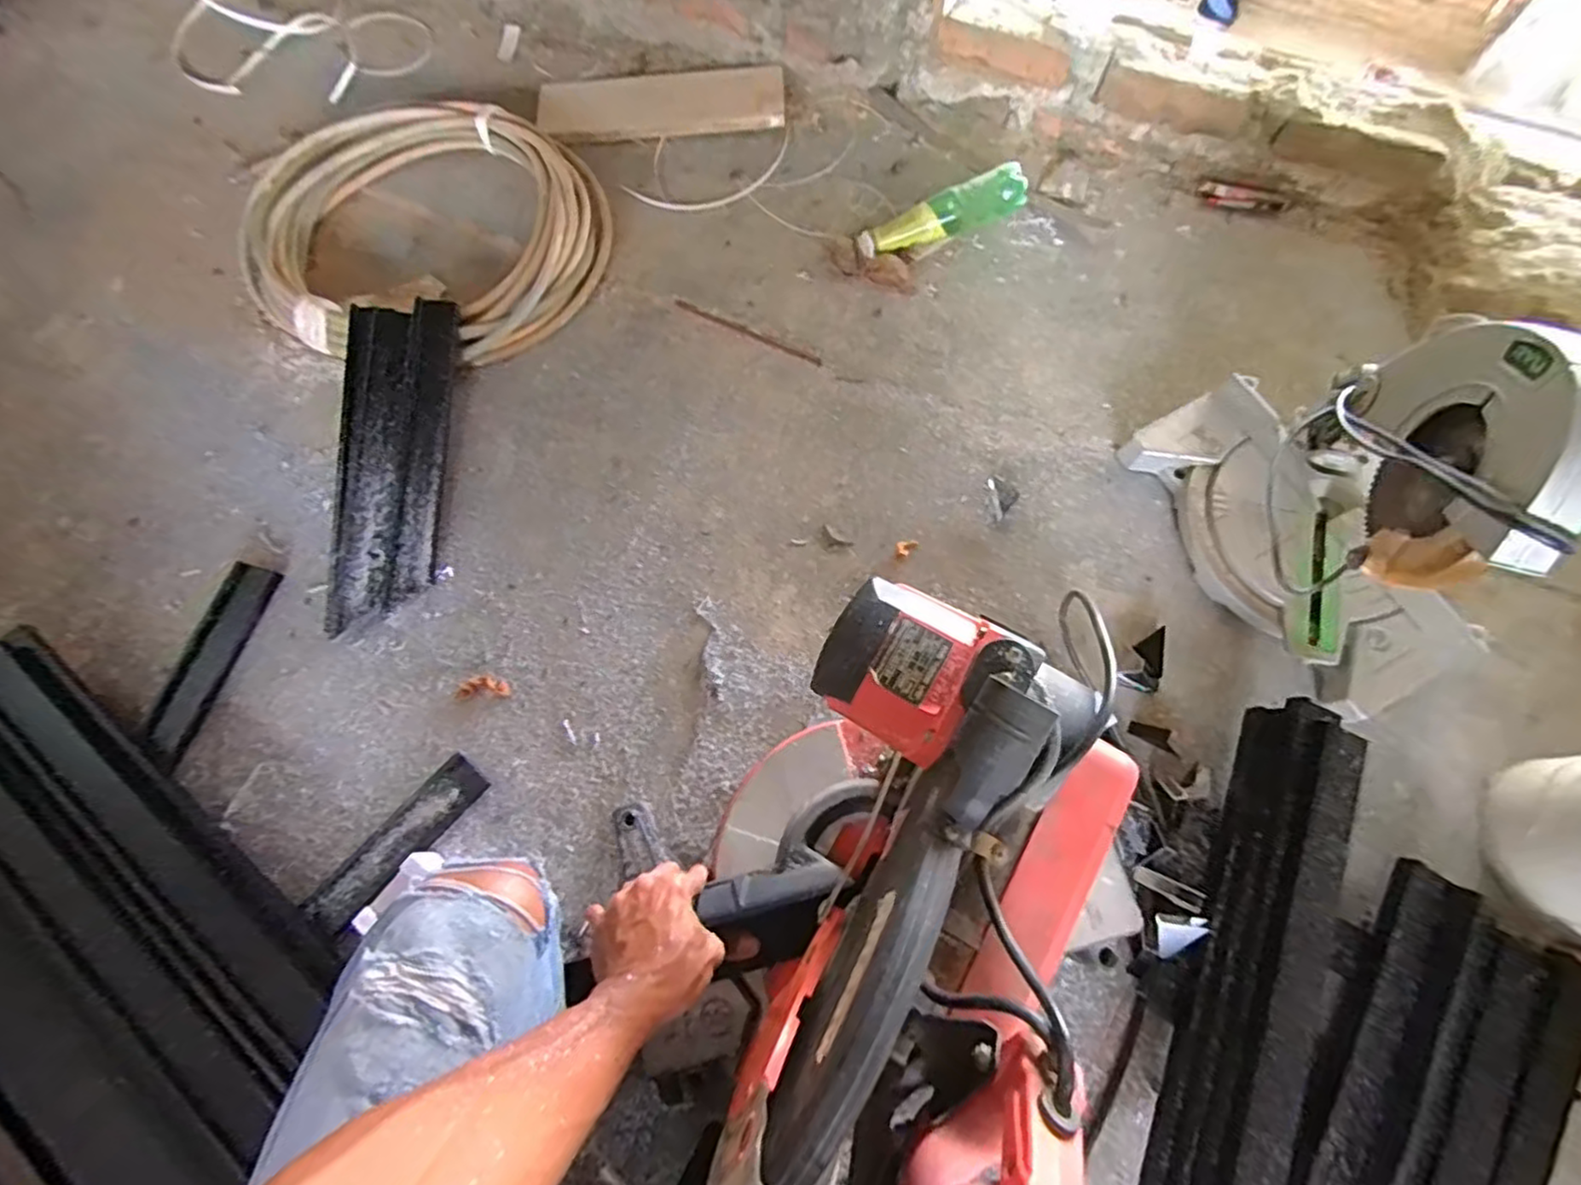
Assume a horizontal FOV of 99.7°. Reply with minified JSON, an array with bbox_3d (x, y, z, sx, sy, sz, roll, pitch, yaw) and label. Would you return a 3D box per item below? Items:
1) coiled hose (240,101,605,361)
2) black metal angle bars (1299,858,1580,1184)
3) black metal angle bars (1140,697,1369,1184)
[{"bbox_3d":[-0.476,-0.476,0.890,0.404,0.105,0.423,0,72,1],"label":"coiled hose"},{"bbox_3d":[0.540,0.471,0.562,0.198,0.044,0.421,30,75,11],"label":"black metal angle bars"},{"bbox_3d":[0.410,0.323,0.592,0.085,0.086,0.462,23,74,9],"label":"black metal angle bars"}]

